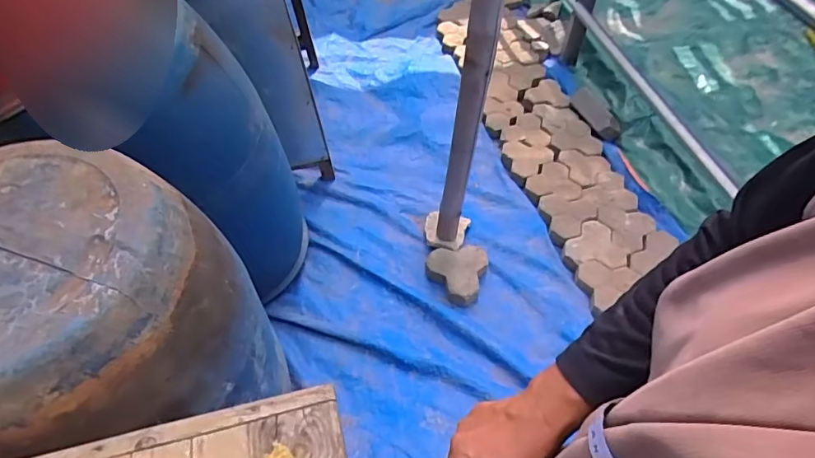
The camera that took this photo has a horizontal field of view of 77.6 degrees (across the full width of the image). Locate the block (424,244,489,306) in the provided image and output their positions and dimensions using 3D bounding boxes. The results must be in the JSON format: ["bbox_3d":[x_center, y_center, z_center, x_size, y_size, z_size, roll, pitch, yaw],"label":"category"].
[{"bbox_3d":[0.140,0.118,1.492,0.169,0.060,0.181,18,54,12],"label":"block"}]

